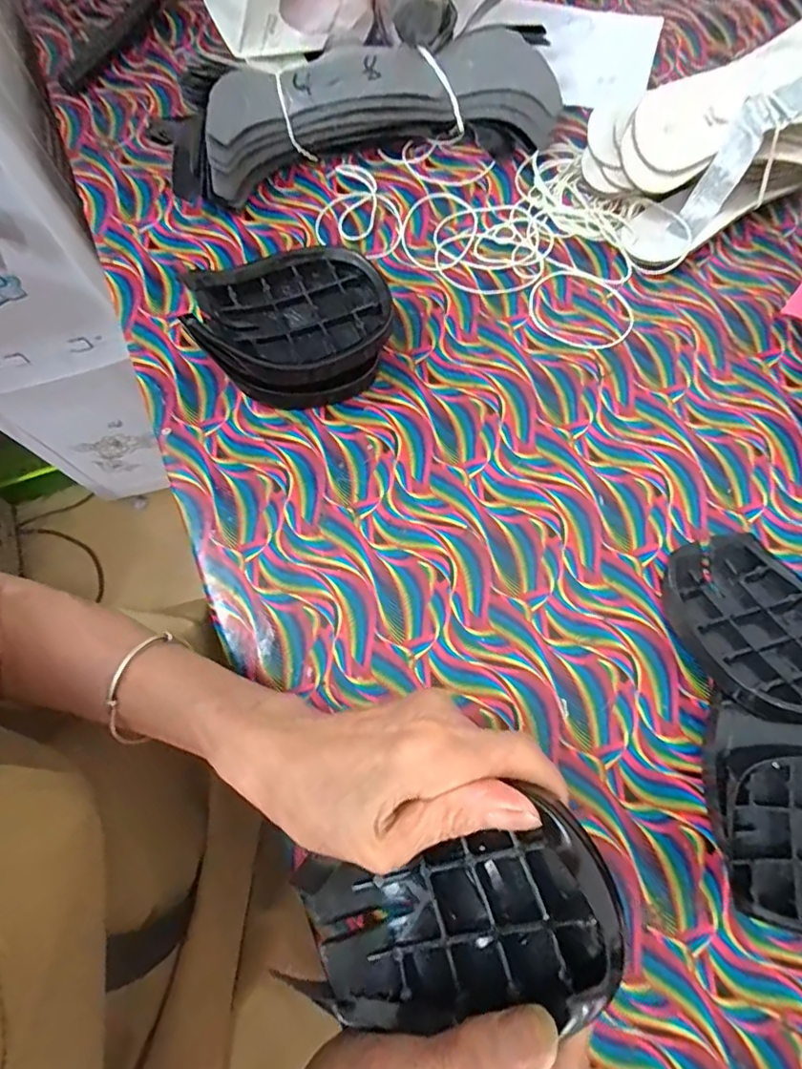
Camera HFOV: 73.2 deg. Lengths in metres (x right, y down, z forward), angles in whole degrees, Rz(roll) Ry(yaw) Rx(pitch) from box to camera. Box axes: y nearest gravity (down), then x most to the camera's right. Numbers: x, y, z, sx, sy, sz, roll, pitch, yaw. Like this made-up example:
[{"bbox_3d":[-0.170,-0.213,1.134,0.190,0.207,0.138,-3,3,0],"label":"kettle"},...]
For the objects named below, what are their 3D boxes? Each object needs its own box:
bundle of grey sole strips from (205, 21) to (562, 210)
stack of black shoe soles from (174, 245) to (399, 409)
[{"bbox_3d":[-0.015,-0.348,0.443,0.293,0.058,0.085,-15,72,-5],"label":"bundle of grey sole strips"},{"bbox_3d":[-0.073,-0.142,0.375,0.123,0.064,0.100,-30,74,-9],"label":"stack of black shoe soles"}]

